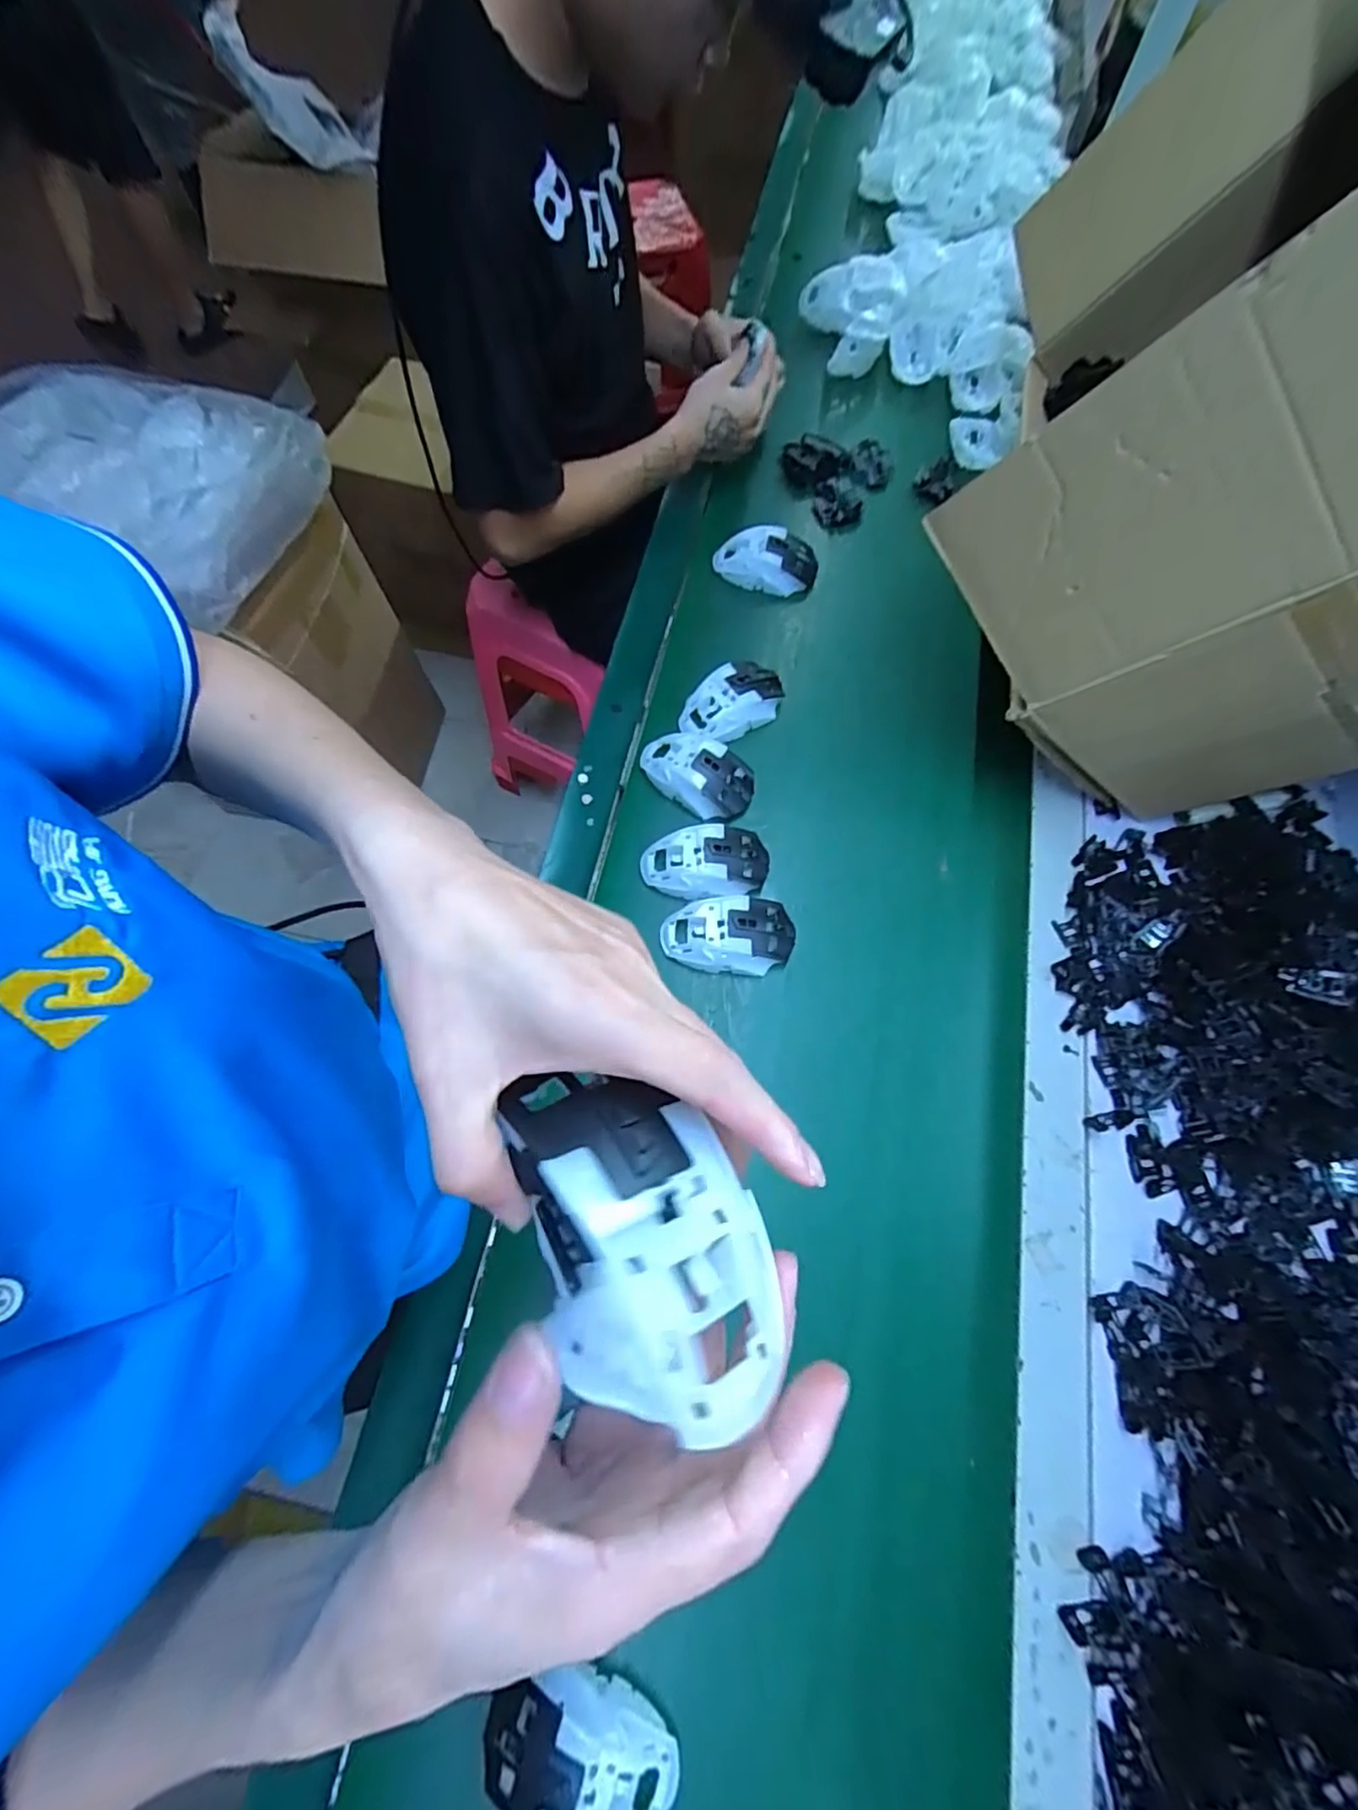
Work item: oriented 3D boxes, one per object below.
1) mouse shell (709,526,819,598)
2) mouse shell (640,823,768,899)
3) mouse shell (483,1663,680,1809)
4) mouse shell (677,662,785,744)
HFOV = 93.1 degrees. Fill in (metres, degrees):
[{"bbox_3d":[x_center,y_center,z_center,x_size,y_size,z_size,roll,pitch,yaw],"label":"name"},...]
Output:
[{"bbox_3d":[0.099,-0.392,0.732,0.119,0.038,0.076,12,69,3],"label":"mouse shell"},{"bbox_3d":[0.025,-0.035,0.605,0.120,0.048,0.068,-7,69,-4],"label":"mouse shell"},{"bbox_3d":[-0.059,0.504,0.380,0.113,0.029,0.060,9,69,2],"label":"mouse shell"},{"bbox_3d":[0.057,-0.208,0.665,0.117,0.040,0.064,-36,74,-14],"label":"mouse shell"}]

